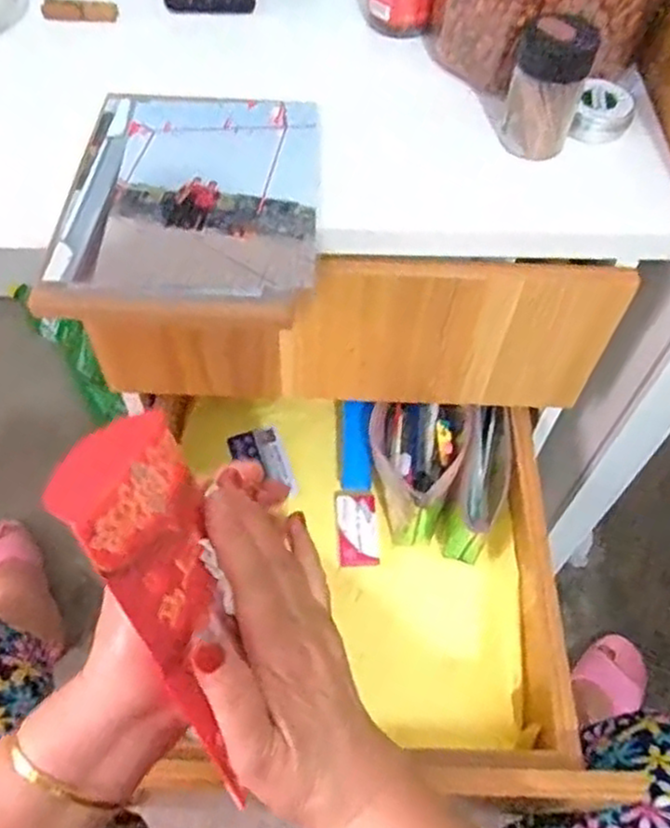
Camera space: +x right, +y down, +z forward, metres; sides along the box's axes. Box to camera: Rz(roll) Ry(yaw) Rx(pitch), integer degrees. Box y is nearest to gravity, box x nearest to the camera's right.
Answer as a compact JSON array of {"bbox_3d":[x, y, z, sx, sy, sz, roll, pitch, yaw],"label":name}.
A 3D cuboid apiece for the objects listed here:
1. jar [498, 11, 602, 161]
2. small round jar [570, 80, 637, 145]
[{"bbox_3d":[0.151,-0.235,0.498,0.049,0.090,0.057,20,59,11],"label":"jar"},{"bbox_3d":[0.198,-0.221,0.522,0.039,0.028,0.038,18,58,10],"label":"small round jar"}]

